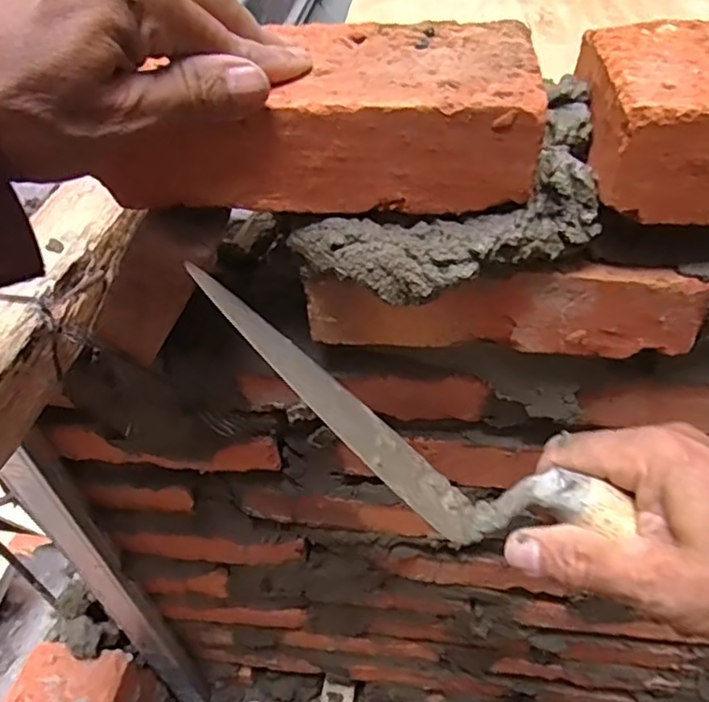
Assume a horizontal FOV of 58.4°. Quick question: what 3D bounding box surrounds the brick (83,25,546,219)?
[{"bbox_3d":[-0.012,-0.106,0.284,0.173,0.049,0.100,-2,44,0],"label":"brick"}]

